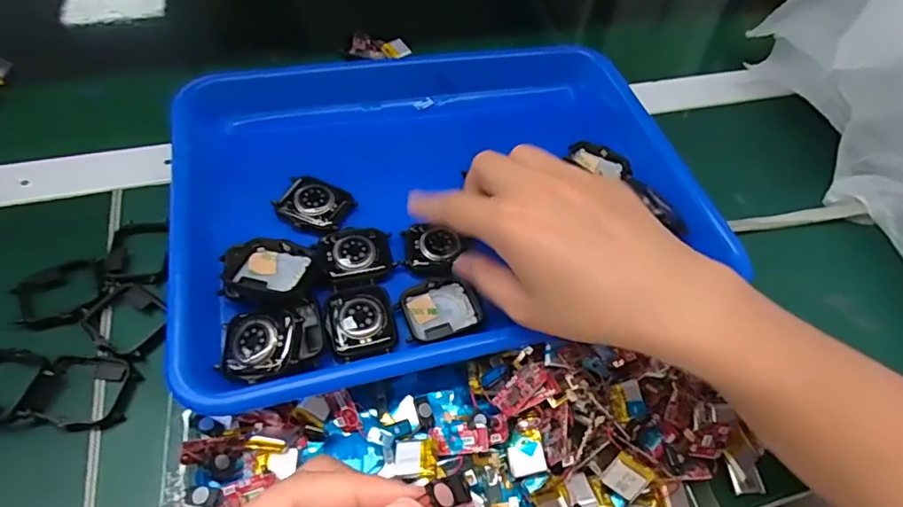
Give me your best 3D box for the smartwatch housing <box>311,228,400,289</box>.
[{"bbox_3d":[-0.057,0.001,0.320,0.043,0.011,0.040,-15,57,-15],"label":"smartwatch housing"}]

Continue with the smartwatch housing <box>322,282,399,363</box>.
[{"bbox_3d":[-0.051,0.037,0.296,0.037,0.011,0.045,-13,56,-14],"label":"smartwatch housing"}]

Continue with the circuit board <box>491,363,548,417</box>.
[{"bbox_3d":[0.036,0.069,0.275,0.032,0.006,0.013,-41,66,-11],"label":"circuit board"}]

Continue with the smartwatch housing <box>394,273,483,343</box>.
[{"bbox_3d":[-0.007,0.032,0.306,0.043,0.007,0.035,-21,59,-19],"label":"smartwatch housing"}]

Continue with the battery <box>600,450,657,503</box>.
[{"bbox_3d":[0.086,0.109,0.260,0.019,0.019,0.004,37,17,12],"label":"battery"}]

